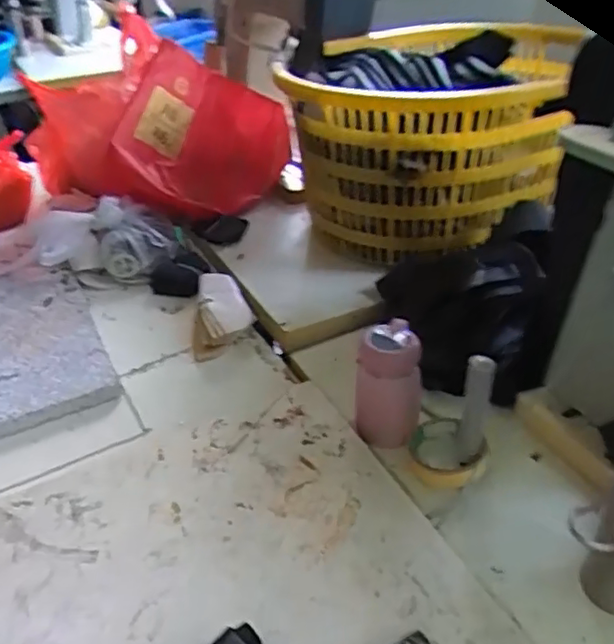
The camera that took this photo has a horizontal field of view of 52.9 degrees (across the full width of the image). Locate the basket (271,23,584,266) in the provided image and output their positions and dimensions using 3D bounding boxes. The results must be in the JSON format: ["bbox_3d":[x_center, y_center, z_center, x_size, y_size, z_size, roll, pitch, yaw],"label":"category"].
[{"bbox_3d":[0.183,-0.304,1.043,0.400,0.271,0.425,1,35,9],"label":"basket"}]

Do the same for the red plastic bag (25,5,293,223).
[{"bbox_3d":[-0.326,-0.416,1.297,0.527,0.278,0.344,23,43,34],"label":"red plastic bag"}]

